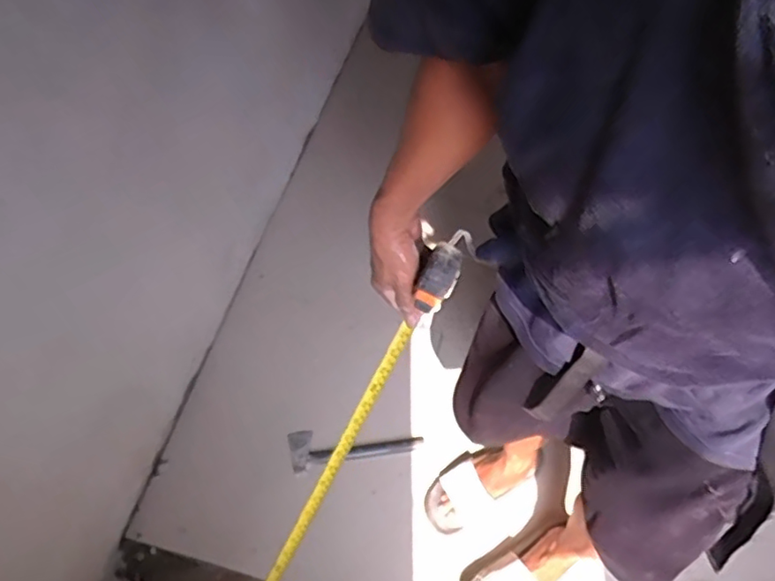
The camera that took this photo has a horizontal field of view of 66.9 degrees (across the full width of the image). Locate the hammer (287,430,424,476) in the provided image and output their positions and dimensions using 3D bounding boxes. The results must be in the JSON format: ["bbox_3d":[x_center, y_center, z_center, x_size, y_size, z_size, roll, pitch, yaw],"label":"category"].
[{"bbox_3d":[-0.071,0.316,1.240,0.273,0.029,0.095,-12,61,-5],"label":"hammer"}]

